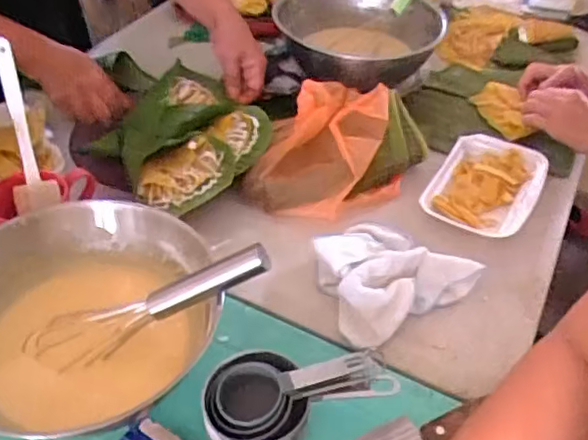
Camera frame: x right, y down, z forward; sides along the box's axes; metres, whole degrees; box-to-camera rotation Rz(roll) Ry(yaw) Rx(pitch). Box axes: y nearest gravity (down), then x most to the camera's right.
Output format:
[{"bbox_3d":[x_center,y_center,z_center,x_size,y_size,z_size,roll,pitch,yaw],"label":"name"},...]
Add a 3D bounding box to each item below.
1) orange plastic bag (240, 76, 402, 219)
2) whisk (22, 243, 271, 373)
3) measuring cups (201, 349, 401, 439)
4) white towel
[{"bbox_3d":[0.045,-0.100,0.767,0.176,0.048,0.216,8,44,5],"label":"orange plastic bag"},{"bbox_3d":[-0.128,0.079,0.547,0.239,0.041,0.050,-23,45,13],"label":"whisk"},{"bbox_3d":[-0.001,0.146,0.535,0.156,0.050,0.090,-17,50,-20],"label":"measuring cups"},{"bbox_3d":[0.098,0.045,0.642,0.157,0.045,0.125,-23,50,-25],"label":"white towel"}]

